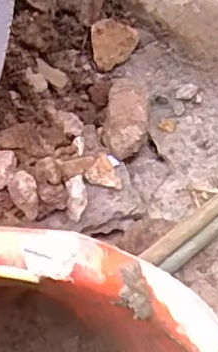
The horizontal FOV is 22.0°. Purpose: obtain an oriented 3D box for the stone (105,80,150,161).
[{"bbox_3d":[0.021,-0.070,0.652,0.048,0.041,0.106,4,59,-1],"label":"stone"}]

